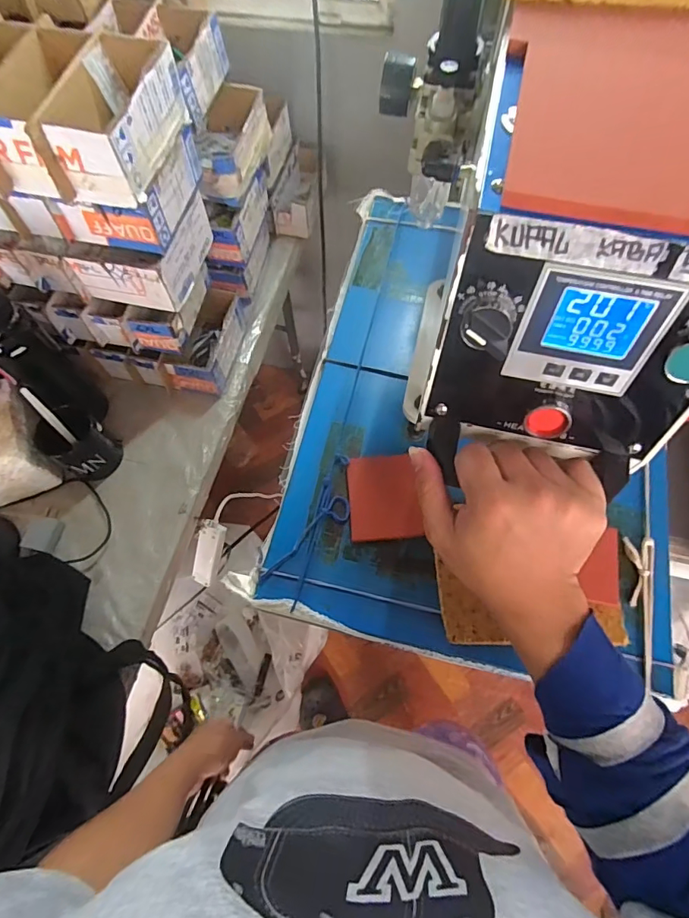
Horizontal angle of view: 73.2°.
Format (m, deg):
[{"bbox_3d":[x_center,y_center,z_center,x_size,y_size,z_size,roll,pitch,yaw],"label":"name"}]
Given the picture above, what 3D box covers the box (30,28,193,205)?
[{"bbox_3d":[-0.234,-0.364,0.489,0.090,0.073,0.194,9,66,6],"label":"box"}]

